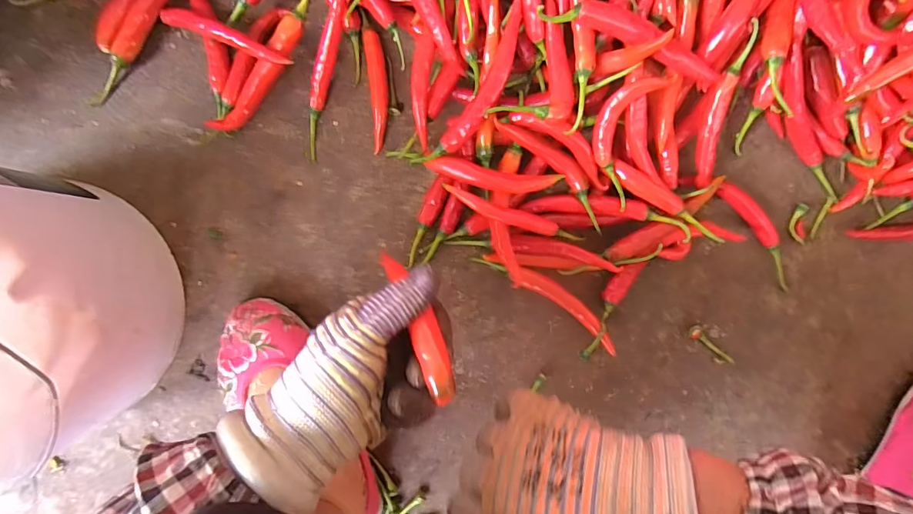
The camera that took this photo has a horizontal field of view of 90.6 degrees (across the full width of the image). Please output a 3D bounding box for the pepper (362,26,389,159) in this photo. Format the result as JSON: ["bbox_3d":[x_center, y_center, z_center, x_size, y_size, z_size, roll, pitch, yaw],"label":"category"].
[{"bbox_3d":[-0.069,-0.147,0.398,0.017,0.014,0.103,-5,94,-1],"label":"pepper"}]

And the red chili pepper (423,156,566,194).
[{"bbox_3d":[0.030,-0.067,0.384,0.111,0.013,0.020,9,94,-2],"label":"red chili pepper"}]

